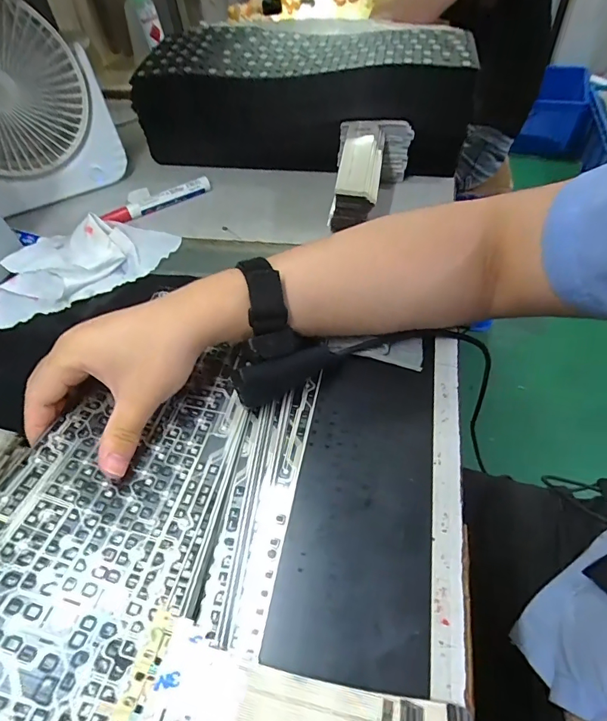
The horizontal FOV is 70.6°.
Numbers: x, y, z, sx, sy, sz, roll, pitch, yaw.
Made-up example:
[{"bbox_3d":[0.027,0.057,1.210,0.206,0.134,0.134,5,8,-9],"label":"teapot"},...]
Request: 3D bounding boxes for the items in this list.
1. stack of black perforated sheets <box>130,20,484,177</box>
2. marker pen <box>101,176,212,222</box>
[{"bbox_3d":[0.005,-0.306,0.506,0.363,0.117,0.149,9,53,13],"label":"stack of black perforated sheets"},{"bbox_3d":[-0.166,-0.182,0.495,0.124,0.018,0.019,-28,54,-15],"label":"marker pen"}]

